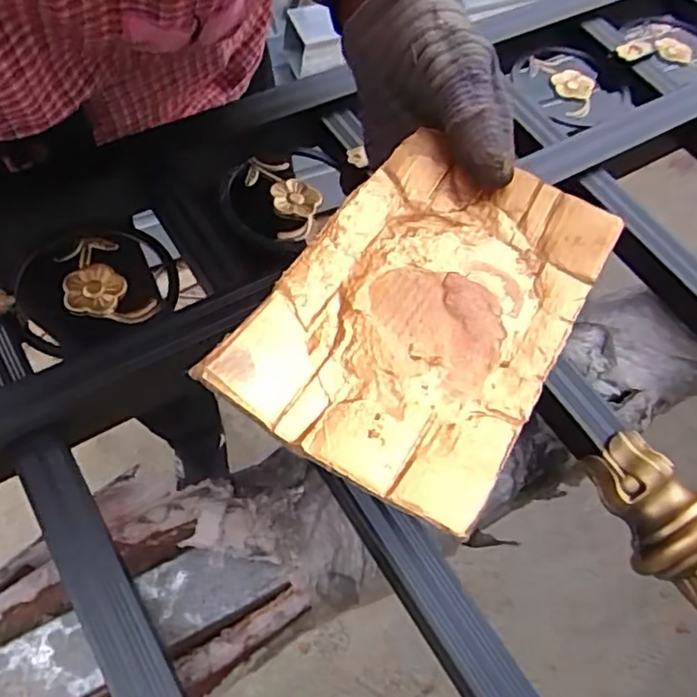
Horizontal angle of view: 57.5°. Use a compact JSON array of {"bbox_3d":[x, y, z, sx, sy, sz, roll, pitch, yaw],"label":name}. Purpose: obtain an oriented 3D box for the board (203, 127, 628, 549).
[{"bbox_3d":[0.031,-0.019,0.261,0.111,0.014,0.161,28,60,13],"label":"board"}]

